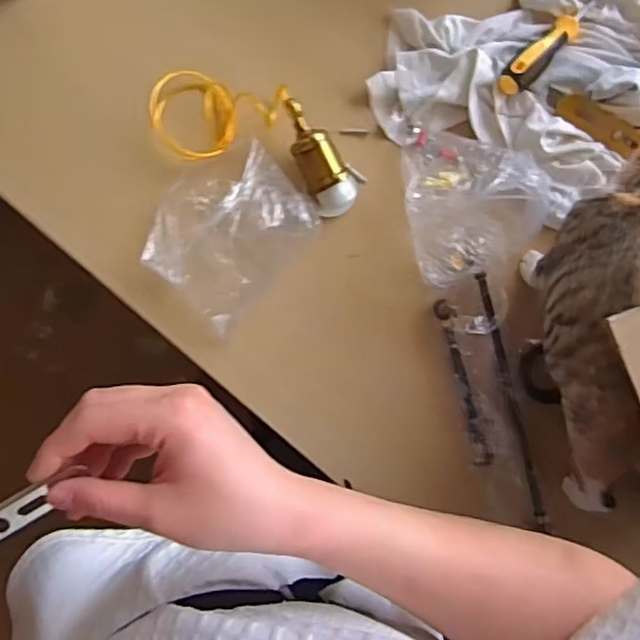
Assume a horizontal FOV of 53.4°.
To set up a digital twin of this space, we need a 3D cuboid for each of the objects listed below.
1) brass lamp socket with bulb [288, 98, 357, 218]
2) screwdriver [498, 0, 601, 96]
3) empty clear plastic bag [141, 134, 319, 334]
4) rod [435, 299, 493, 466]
[{"bbox_3d":[-0.004,-0.162,0.650,0.042,0.044,0.116,-31,97,-4],"label":"brass lamp socket with bulb"},{"bbox_3d":[0.247,-0.291,0.660,0.148,0.024,0.031,-44,98,-2],"label":"screwdriver"},{"bbox_3d":[-0.091,-0.089,0.637,0.133,0.046,0.157,43,88,-8],"label":"empty clear plastic bag"},{"bbox_3d":[0.158,0.069,0.696,0.018,0.023,0.185,-16,96,-6],"label":"rod"}]

